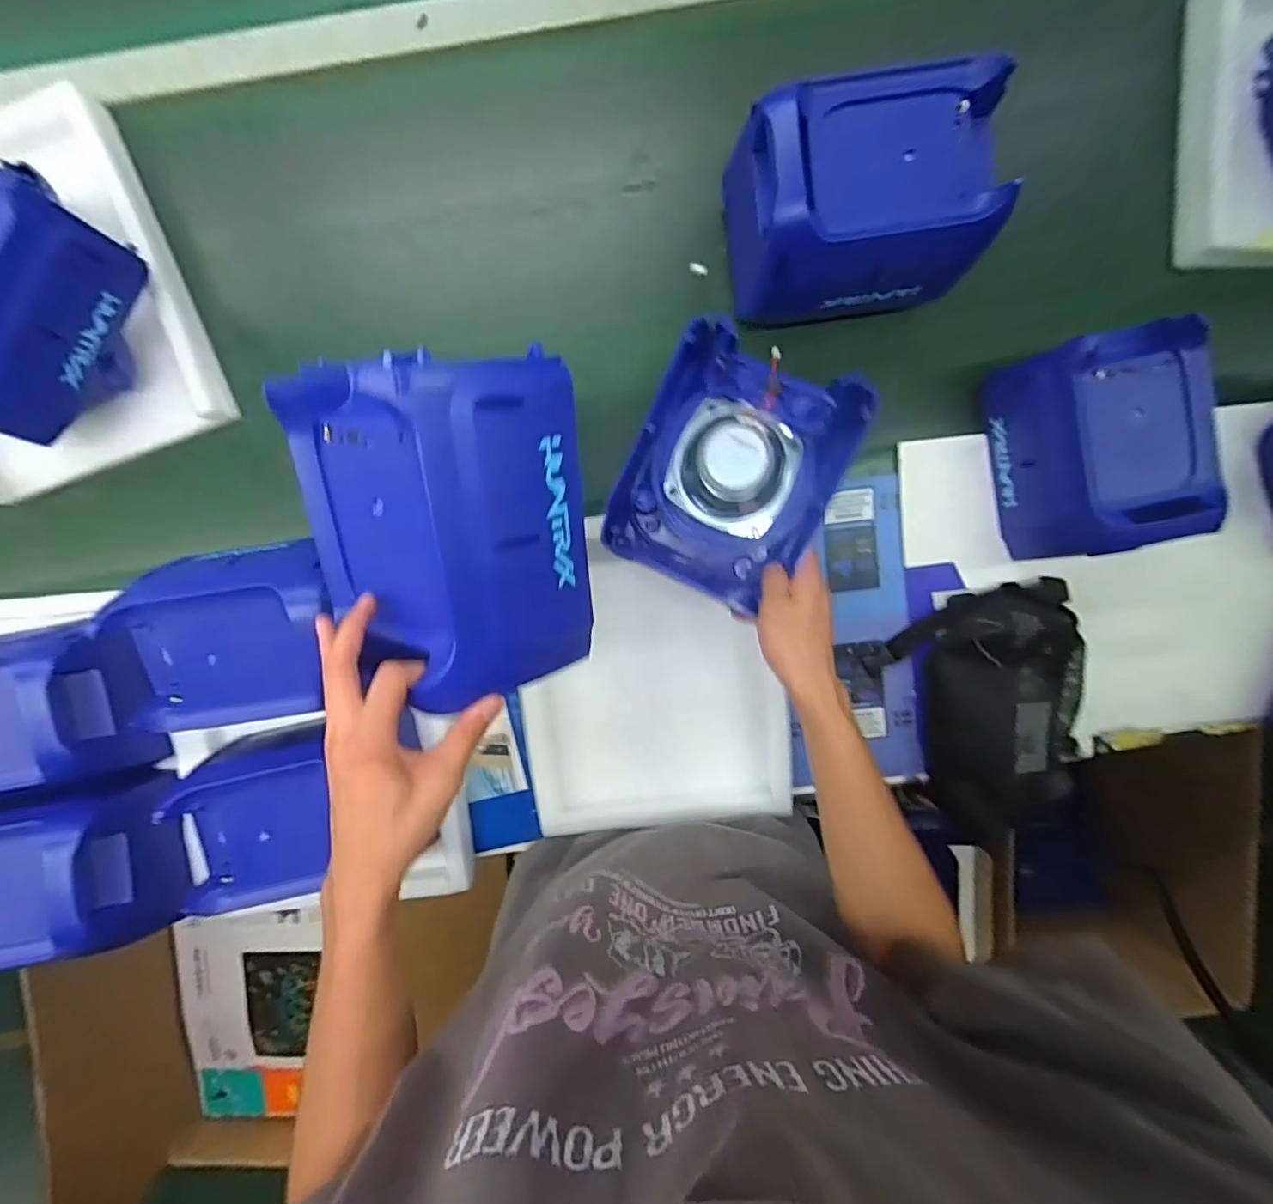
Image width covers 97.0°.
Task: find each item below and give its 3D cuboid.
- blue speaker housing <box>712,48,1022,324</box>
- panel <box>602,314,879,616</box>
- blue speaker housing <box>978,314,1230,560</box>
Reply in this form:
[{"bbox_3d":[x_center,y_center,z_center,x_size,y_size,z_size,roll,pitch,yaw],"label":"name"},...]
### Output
[{"bbox_3d":[0.209,-0.371,0.524,0.209,0.117,0.150,-6,94,-1],"label":"blue speaker housing"},{"bbox_3d":[0.085,-0.114,0.498,0.172,0.088,0.209,24,93,-3],"label":"panel"},{"bbox_3d":[0.474,-0.160,0.583,0.144,0.159,0.209,-9,94,-1],"label":"blue speaker housing"}]

